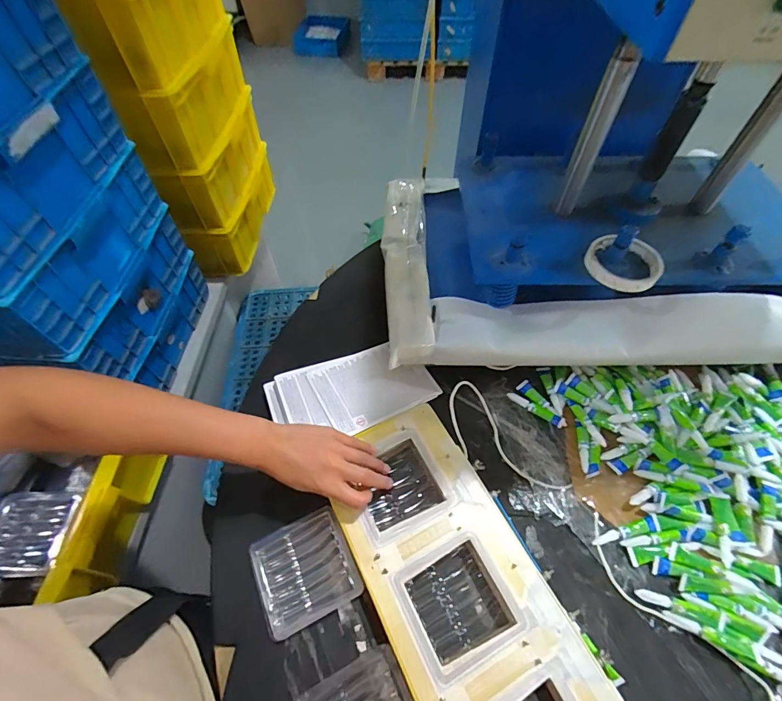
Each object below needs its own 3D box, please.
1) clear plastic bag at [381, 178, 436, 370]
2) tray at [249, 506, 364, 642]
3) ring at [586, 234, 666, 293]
[{"bbox_3d":[0.024,-0.151,0.653,0.072,0.072,0.394,-1,59,1],"label":"clear plastic bag"},{"bbox_3d":[-0.098,0.250,0.455,0.104,0.019,0.103,-25,61,-11],"label":"tray"},{"bbox_3d":[0.302,-0.113,0.519,0.089,0.025,0.097,0,56,0],"label":"ring"}]

